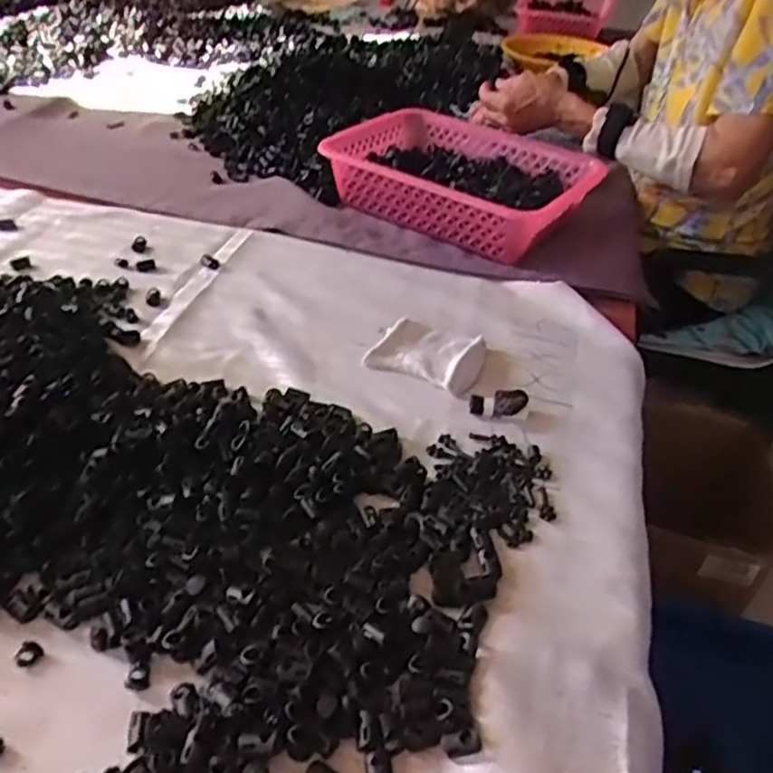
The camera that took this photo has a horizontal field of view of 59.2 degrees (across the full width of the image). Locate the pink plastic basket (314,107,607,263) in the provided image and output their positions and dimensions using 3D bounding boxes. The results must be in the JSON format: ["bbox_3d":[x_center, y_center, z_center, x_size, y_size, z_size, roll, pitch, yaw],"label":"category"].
[{"bbox_3d":[0.084,-0.225,0.745,0.269,0.068,0.151,28,48,26],"label":"pink plastic basket"}]

